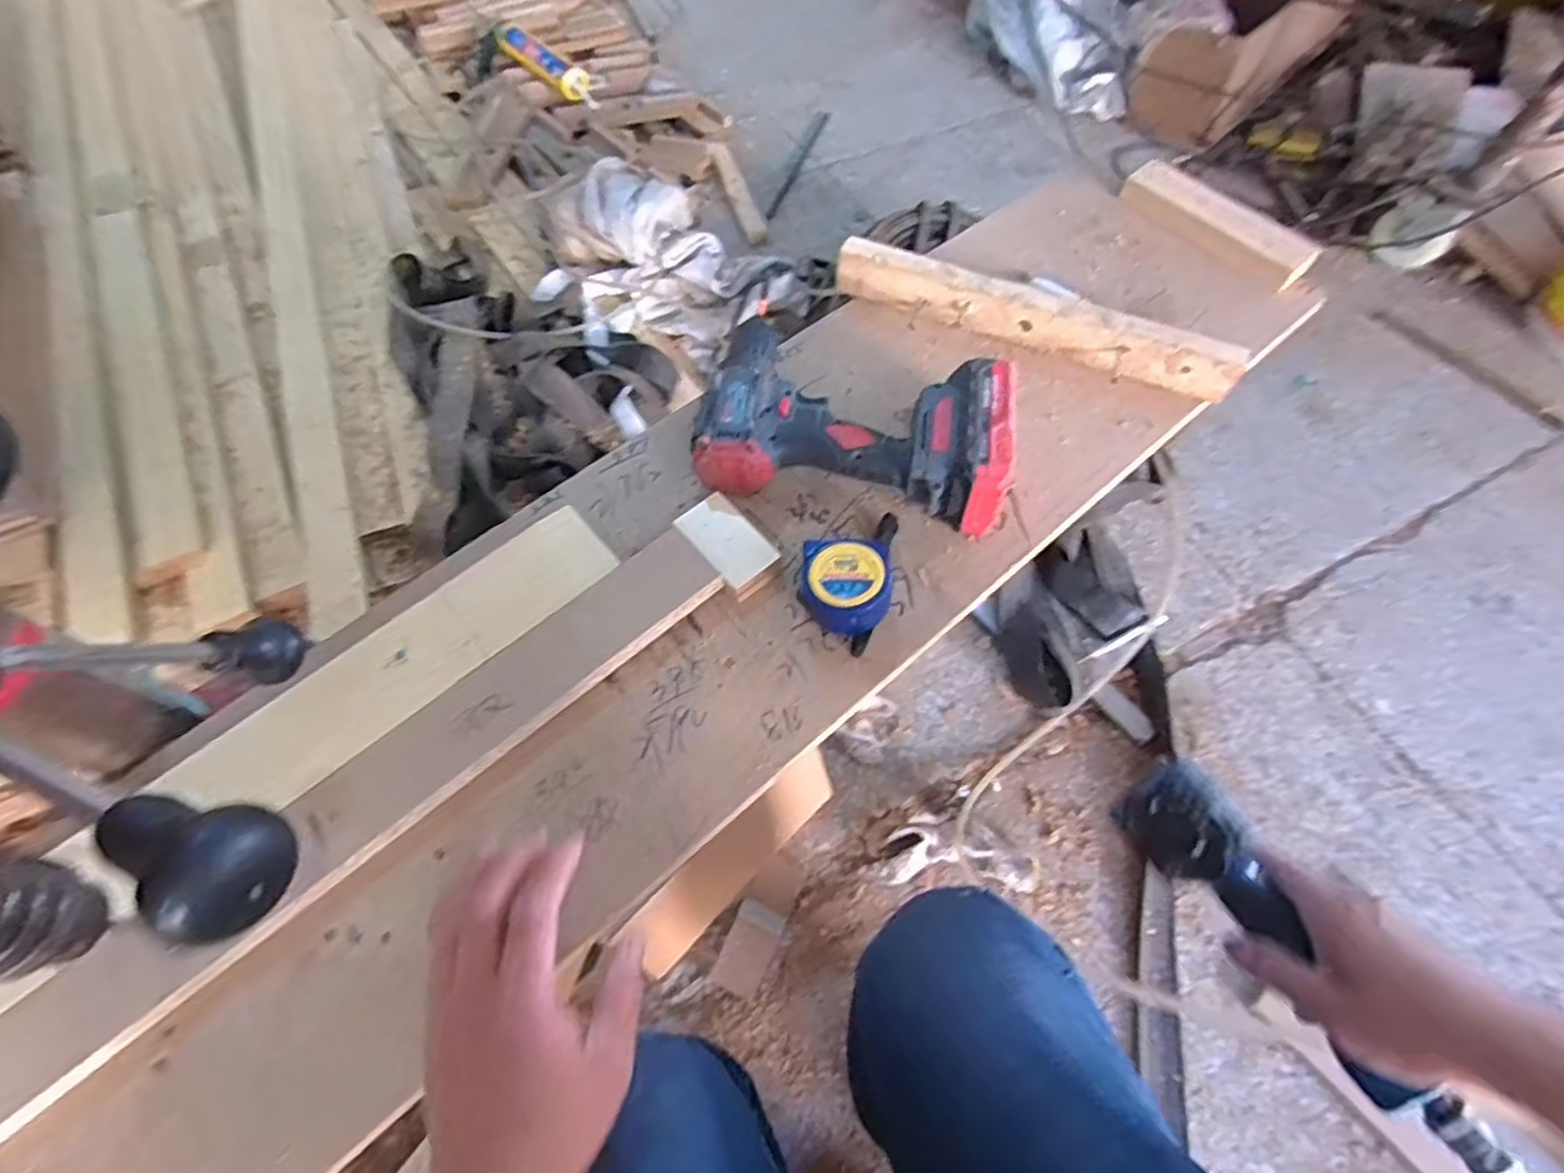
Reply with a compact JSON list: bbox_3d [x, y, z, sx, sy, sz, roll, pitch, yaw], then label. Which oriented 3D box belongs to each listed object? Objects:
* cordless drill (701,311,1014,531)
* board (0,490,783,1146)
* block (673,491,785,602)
[{"bbox_3d":[0.054,-0.133,0.553,0.229,0.083,0.148,10,60,5],"label":"cordless drill"},{"bbox_3d":[-0.317,0.181,0.427,0.759,0.017,0.066,-38,76,-15],"label":"board"},{"bbox_3d":[-0.039,-0.029,0.533,0.044,0.019,0.078,-35,66,-19],"label":"block"}]

